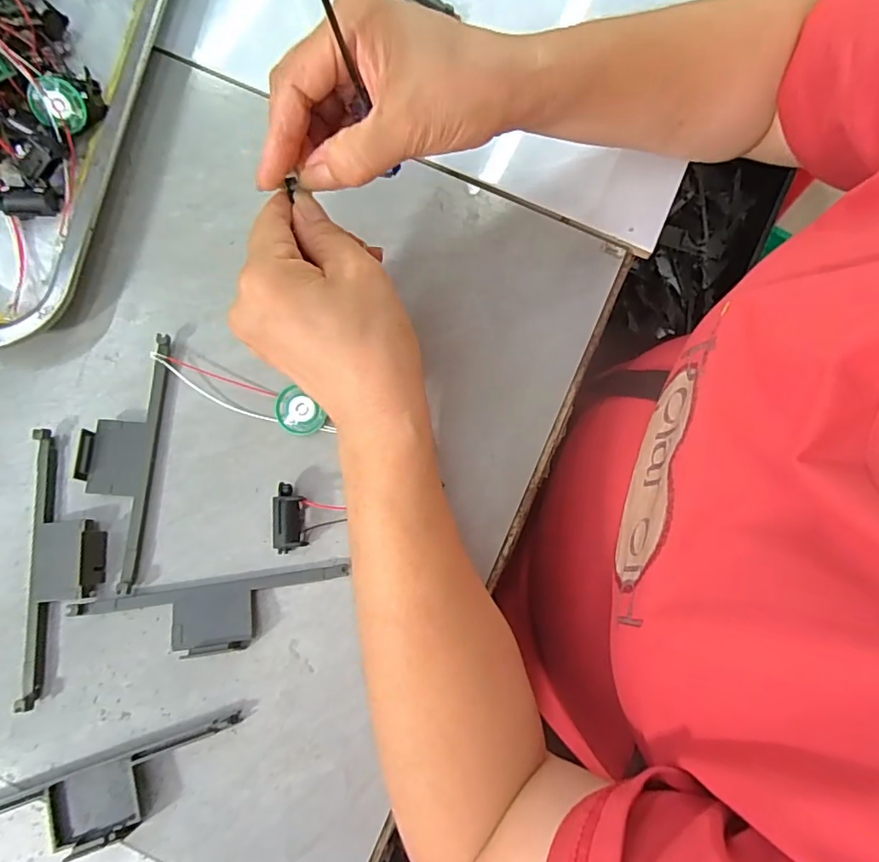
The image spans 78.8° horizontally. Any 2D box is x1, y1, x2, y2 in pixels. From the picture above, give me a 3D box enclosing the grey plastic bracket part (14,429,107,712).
[{"bbox_3d":[-0.195,0.067,0.280,0.036,0.009,0.137,-5,79,-2],"label":"grey plastic bracket part"}]

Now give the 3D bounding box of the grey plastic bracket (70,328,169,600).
[{"bbox_3d":[-0.174,0.014,0.290,0.035,0.011,0.135,3,78,-1],"label":"grey plastic bracket"}]

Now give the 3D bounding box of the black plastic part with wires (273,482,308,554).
[{"bbox_3d":[-0.079,0.046,0.284,0.015,0.016,0.035,-3,79,-2],"label":"black plastic part with wires"}]

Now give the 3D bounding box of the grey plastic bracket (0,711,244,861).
[{"bbox_3d":[-0.163,0.177,0.257,0.138,0.014,0.034,-17,79,-5],"label":"grey plastic bracket"}]

